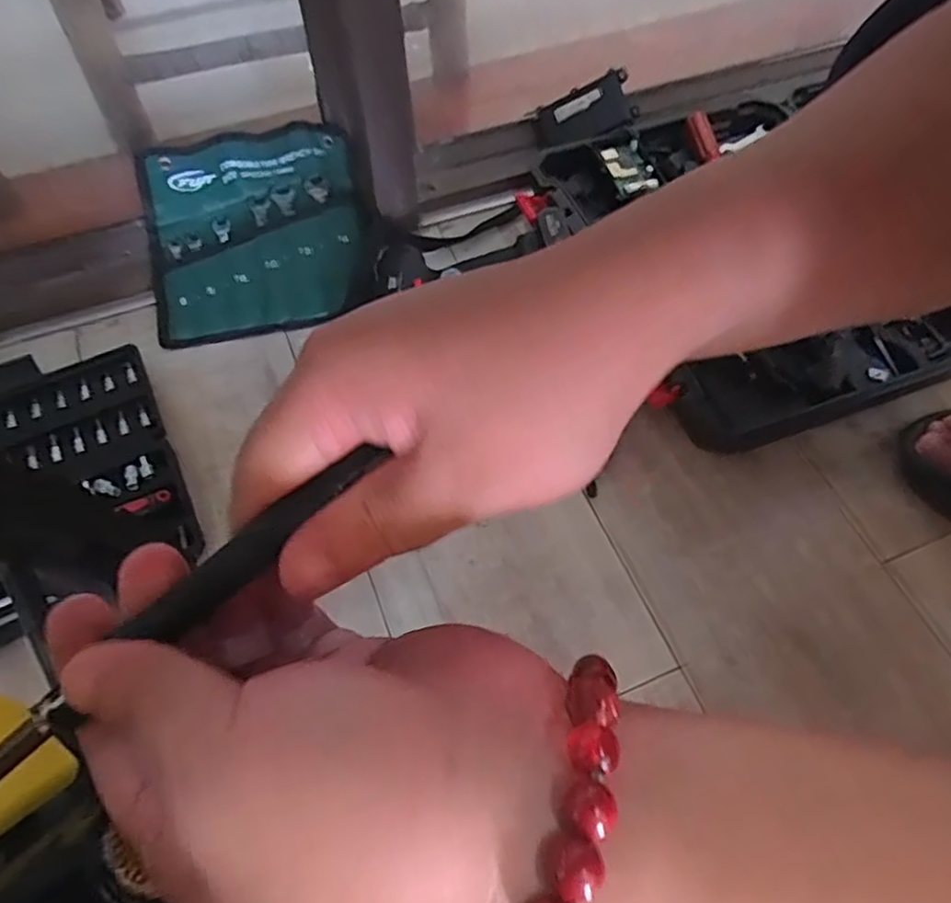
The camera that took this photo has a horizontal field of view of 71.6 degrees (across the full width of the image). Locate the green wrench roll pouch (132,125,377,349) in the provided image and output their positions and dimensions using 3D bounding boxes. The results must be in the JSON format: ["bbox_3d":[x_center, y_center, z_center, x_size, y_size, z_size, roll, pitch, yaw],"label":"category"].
[{"bbox_3d":[-0.224,-0.221,0.669,0.234,0.106,0.165,-16,62,-9],"label":"green wrench roll pouch"}]

